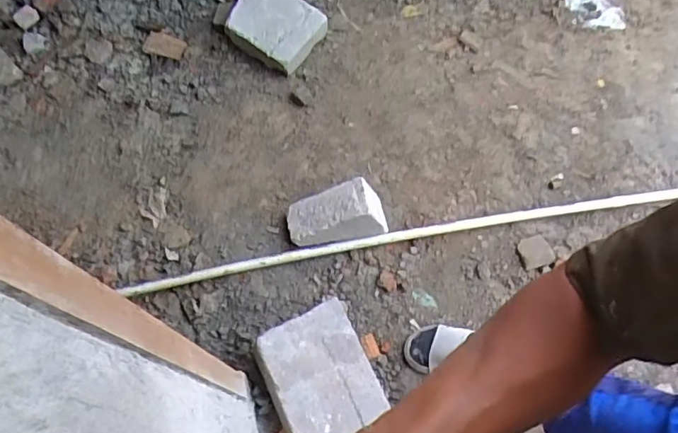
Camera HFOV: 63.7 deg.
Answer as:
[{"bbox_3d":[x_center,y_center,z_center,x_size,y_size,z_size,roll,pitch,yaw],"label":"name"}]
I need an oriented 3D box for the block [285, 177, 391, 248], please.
[{"bbox_3d":[-0.007,-0.003,1.241,0.221,0.100,0.118,-14,68,-4],"label":"block"}]

